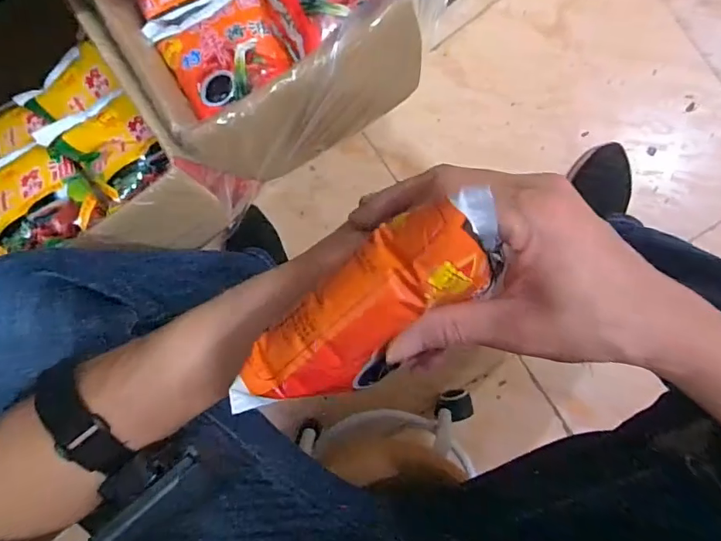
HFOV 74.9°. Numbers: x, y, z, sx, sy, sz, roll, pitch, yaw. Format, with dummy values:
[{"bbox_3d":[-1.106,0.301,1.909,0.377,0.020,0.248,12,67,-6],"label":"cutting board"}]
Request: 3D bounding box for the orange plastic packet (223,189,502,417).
[{"bbox_3d":[0.005,0.020,0.209,0.131,0.037,0.049,-39,88,12],"label":"orange plastic packet"}]

